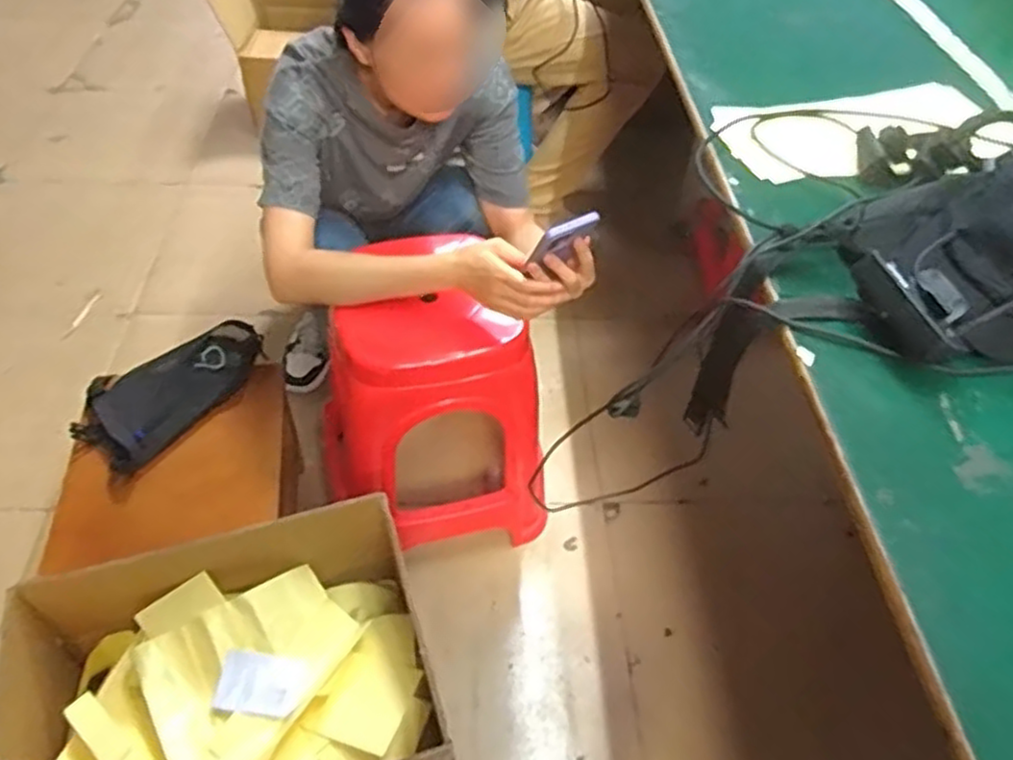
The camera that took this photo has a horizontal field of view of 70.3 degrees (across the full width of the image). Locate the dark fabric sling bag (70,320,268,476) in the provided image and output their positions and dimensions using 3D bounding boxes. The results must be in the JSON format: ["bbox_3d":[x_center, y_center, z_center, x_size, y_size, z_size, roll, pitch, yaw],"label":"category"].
[{"bbox_3d":[-0.524,0.007,1.140,0.155,0.027,0.294,31,54,22],"label":"dark fabric sling bag"}]

